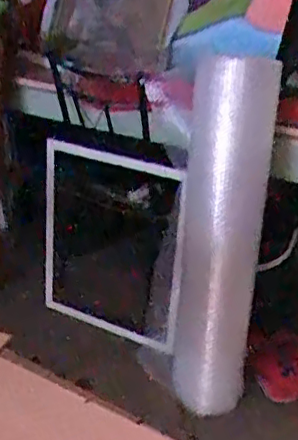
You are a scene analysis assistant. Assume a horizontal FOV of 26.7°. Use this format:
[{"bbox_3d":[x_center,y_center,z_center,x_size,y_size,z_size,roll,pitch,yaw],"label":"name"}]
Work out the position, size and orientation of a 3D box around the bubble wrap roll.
[{"bbox_3d":[0.197,0.055,1.784,0.245,1.019,0.290,8,11,17],"label":"bubble wrap roll"}]

